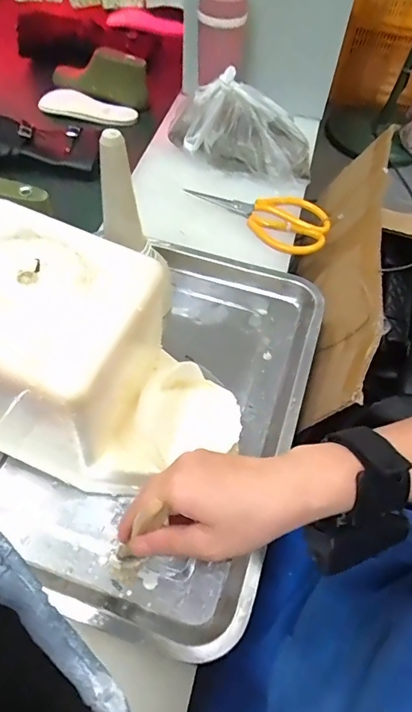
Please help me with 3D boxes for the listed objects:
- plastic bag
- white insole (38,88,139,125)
[{"bbox_3d":[0.045,-0.307,0.646,0.210,0.092,0.060,20,56,9],"label":"plastic bag"},{"bbox_3d":[-0.200,-0.423,0.811,0.164,0.007,0.053,14,75,1],"label":"white insole"}]

